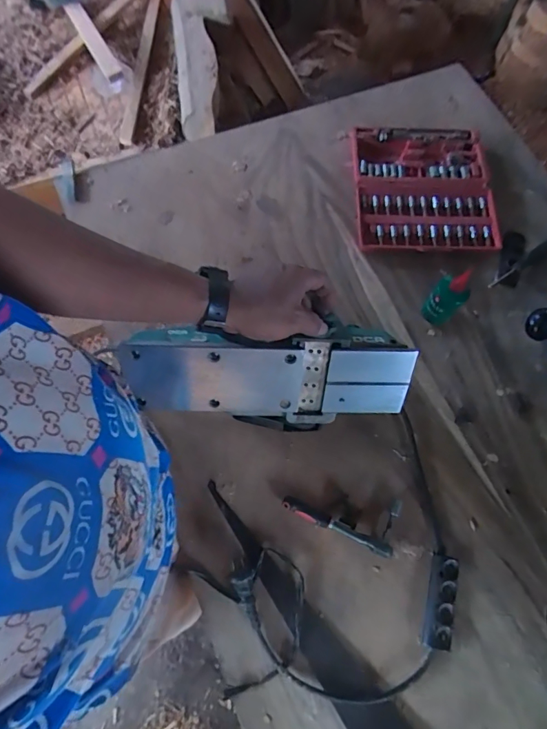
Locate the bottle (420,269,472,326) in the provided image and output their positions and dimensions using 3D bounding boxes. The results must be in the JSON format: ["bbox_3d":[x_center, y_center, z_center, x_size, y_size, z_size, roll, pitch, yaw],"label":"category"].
[{"bbox_3d":[0.254,-0.096,0.646,0.049,0.101,0.044,36,72,11],"label":"bottle"}]

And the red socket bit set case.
[{"bbox_3d":[0.260,-0.304,0.763,0.238,0.028,0.253,2,70,-1],"label":"red socket bit set case"}]

